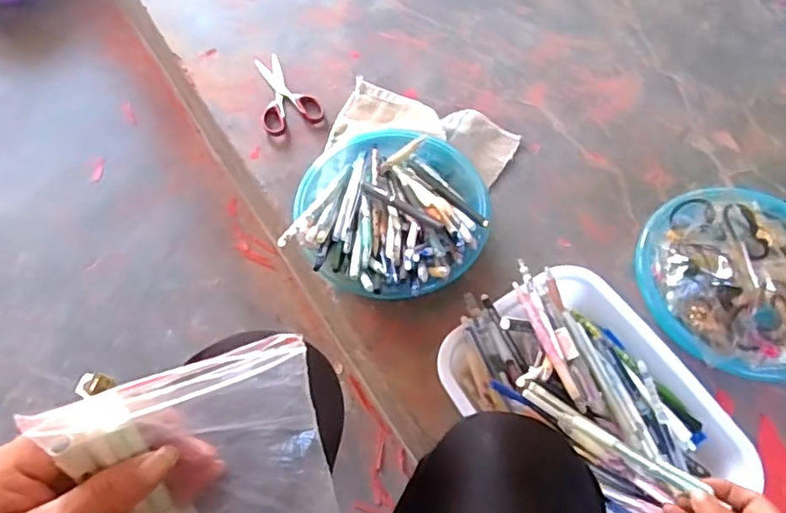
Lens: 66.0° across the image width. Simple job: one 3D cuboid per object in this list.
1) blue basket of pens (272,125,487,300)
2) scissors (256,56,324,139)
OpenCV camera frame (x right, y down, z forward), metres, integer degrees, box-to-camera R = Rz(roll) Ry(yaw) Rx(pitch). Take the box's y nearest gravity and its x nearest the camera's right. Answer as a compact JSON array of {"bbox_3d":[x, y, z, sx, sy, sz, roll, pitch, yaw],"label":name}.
[{"bbox_3d":[-0.003,-0.048,0.710,0.215,0.114,0.224,0,62,0],"label":"blue basket of pens"},{"bbox_3d":[-0.163,-0.241,0.871,0.084,0.008,0.153,-22,65,-12],"label":"scissors"}]

